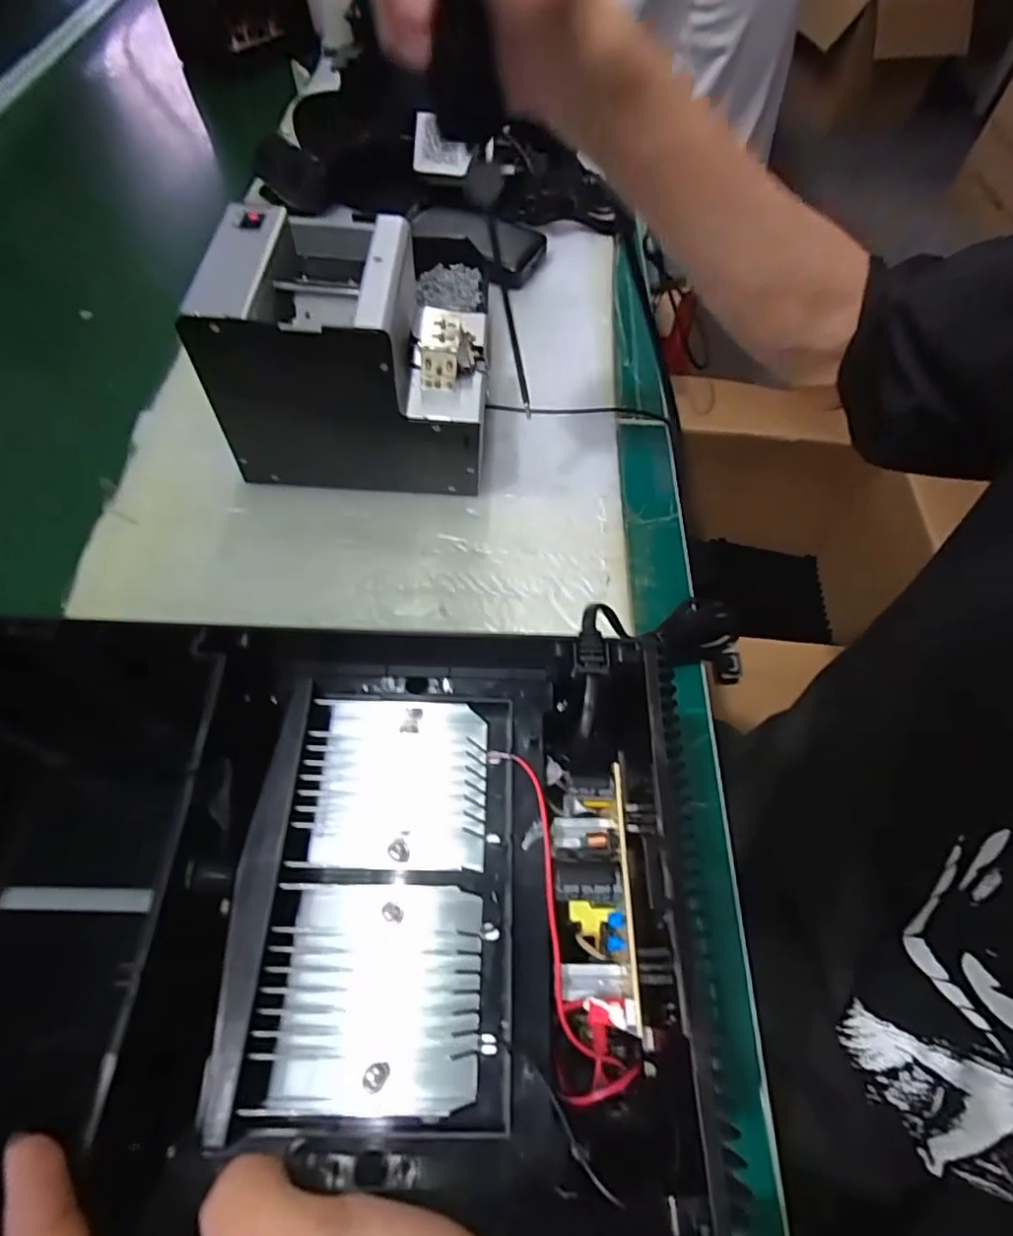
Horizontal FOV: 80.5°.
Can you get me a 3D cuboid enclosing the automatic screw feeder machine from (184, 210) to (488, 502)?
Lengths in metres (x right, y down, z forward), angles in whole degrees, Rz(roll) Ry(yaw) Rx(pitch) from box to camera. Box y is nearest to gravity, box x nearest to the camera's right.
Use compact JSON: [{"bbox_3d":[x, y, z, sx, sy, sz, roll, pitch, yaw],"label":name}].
[{"bbox_3d":[-0.109,-0.186,0.440,0.179,0.144,0.125,1,59,0],"label":"automatic screw feeder machine"}]

